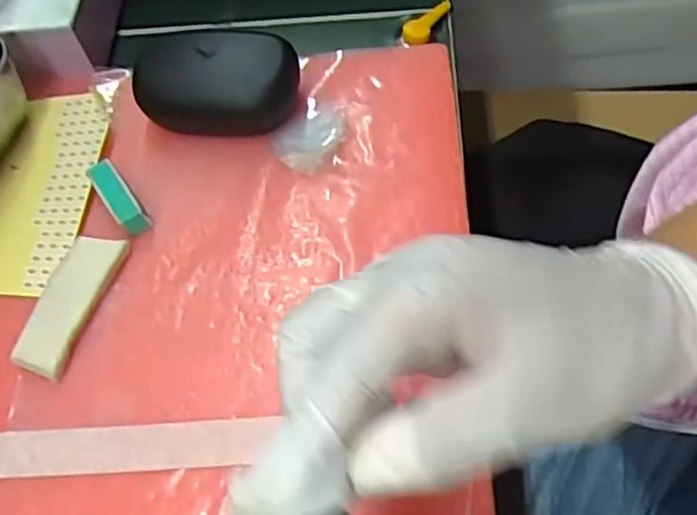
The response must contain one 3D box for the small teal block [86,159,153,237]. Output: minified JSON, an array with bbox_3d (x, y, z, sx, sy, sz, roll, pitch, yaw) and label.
[{"bbox_3d":[-0.115,-0.030,0.342,0.014,0.014,0.041,-35,61,-13],"label":"small teal block"}]

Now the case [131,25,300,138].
[{"bbox_3d":[-0.072,-0.091,0.364,0.089,0.038,0.056,5,61,8],"label":"case"}]

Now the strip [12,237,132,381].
[{"bbox_3d":[-0.129,0.019,0.319,0.025,0.006,0.070,11,61,14],"label":"strip"}]

